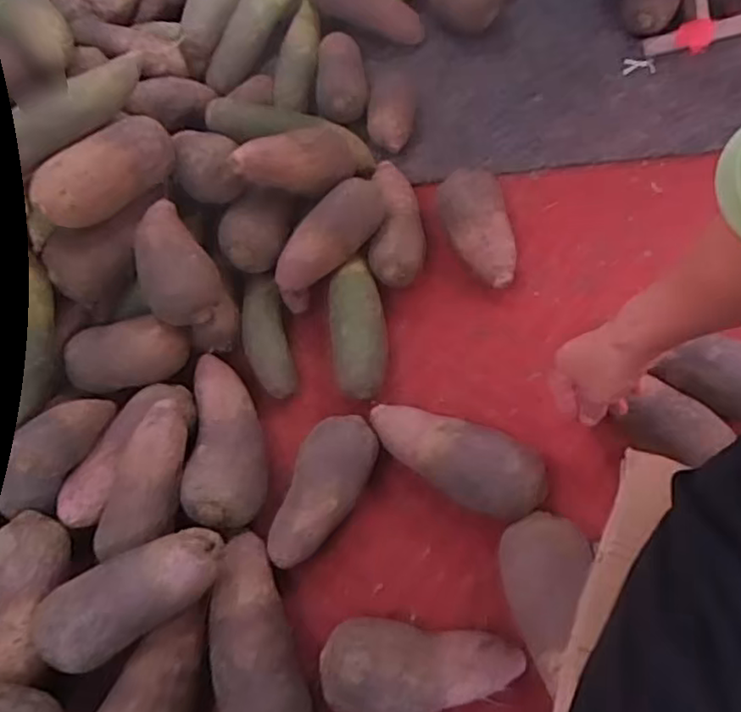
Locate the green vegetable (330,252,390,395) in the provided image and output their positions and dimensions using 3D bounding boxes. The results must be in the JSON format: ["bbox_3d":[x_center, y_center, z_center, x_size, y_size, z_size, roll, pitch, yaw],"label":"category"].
[{"bbox_3d":[-0.014,-0.029,0.707,0.059,0.047,0.158,-7,64,0],"label":"green vegetable"}]

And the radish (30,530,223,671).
[{"bbox_3d":[-0.204,0.199,0.545,0.171,0.060,0.069,-28,66,-10],"label":"radish"}]

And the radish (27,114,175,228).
[{"bbox_3d":[-0.258,-0.181,0.636,0.049,0.067,0.150,35,57,15],"label":"radish"}]

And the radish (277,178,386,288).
[{"bbox_3d":[-0.041,-0.128,0.699,0.050,0.050,0.144,38,72,19],"label":"radish"}]

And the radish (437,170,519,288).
[{"bbox_3d":[0.124,-0.146,0.747,0.073,0.054,0.148,-15,65,-4],"label":"radish"}]

